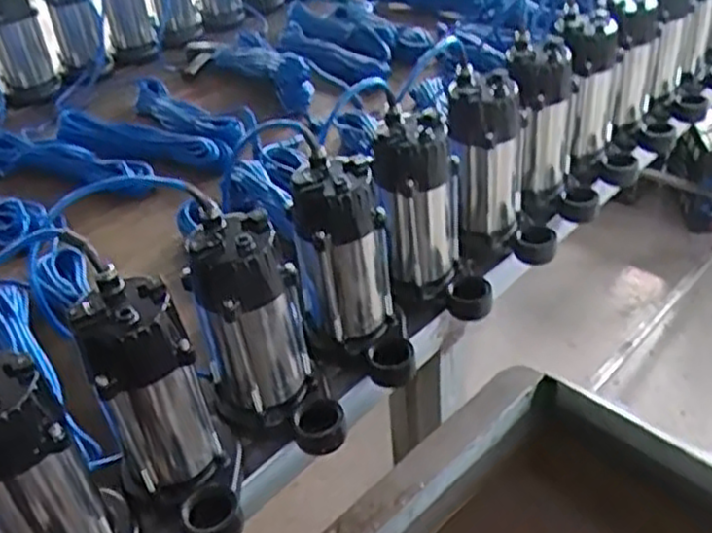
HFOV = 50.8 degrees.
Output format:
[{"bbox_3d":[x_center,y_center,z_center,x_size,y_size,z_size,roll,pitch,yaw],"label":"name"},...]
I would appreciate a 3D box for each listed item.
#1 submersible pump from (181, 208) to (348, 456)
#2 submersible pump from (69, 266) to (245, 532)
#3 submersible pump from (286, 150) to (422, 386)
[{"bbox_3d":[-0.091,0.079,0.764,0.117,0.229,0.148,-15,38,-13],"label":"submersible pump"},{"bbox_3d":[-0.172,0.143,0.697,0.106,0.237,0.161,-21,39,-19],"label":"submersible pump"},{"bbox_3d":[-0.002,0.002,0.839,0.114,0.215,0.147,-8,37,-3],"label":"submersible pump"}]

